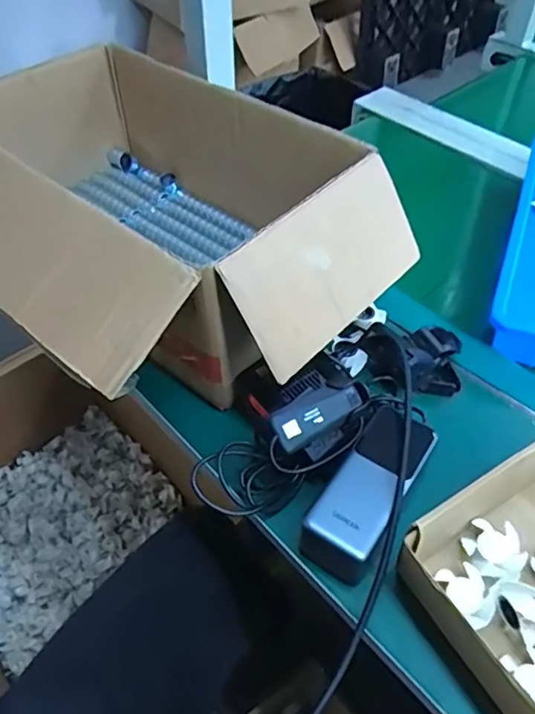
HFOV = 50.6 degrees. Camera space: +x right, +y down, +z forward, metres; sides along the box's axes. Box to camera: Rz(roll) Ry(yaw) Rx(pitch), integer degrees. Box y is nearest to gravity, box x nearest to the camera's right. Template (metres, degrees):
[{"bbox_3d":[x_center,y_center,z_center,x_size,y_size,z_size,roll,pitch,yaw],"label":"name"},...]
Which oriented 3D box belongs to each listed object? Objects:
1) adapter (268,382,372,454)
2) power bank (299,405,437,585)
[{"bbox_3d":[0.039,0.044,0.434,0.074,0.025,0.034,-25,95,-11],"label":"adapter"},{"bbox_3d":[0.082,0.102,0.443,0.055,0.046,0.138,27,54,22],"label":"power bank"}]

